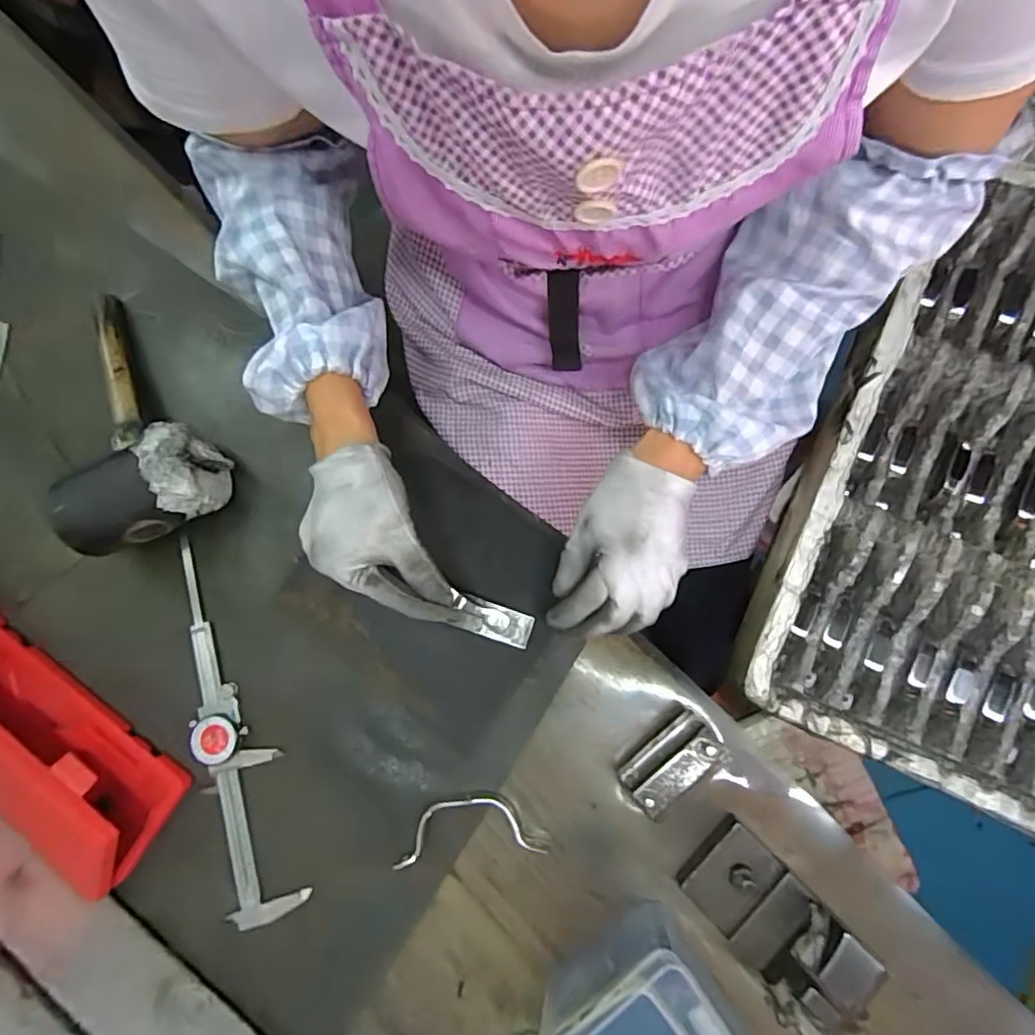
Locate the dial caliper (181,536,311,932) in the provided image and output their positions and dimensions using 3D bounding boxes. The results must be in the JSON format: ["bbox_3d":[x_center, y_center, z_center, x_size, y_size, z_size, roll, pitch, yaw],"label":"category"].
[{"bbox_3d":[-0.233,0.164,0.447,0.054,0.015,0.296,-21,80,3],"label":"dial caliper"}]

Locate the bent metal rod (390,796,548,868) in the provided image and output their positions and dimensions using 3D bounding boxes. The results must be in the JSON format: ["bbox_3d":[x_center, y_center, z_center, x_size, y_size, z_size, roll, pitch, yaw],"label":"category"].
[{"bbox_3d":[-0.038,0.232,0.418,0.110,0.013,0.042,-7,81,5],"label":"bent metal rod"}]

